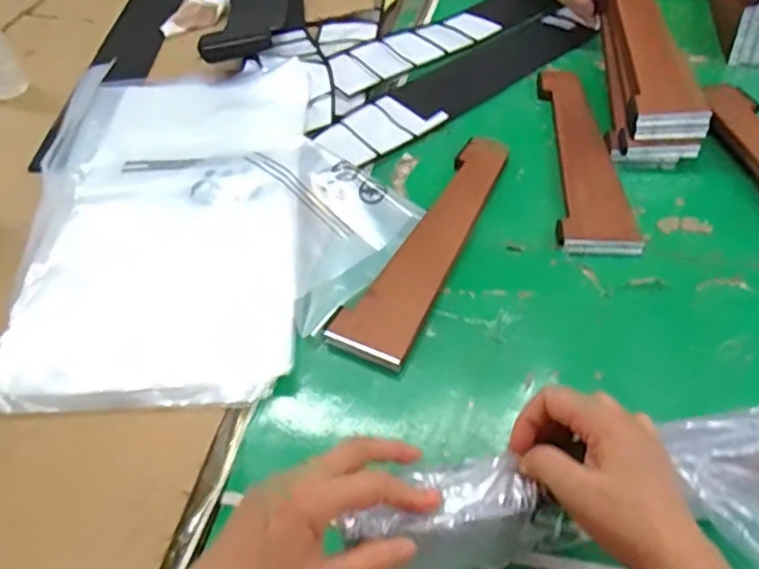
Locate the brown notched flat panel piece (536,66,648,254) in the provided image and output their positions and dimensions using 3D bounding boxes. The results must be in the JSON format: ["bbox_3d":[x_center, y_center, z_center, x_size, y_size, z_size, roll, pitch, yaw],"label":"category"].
[{"bbox_3d":[0.237,-0.158,0.756,0.083,0.009,0.328,-1,50,3],"label":"brown notched flat panel piece"}]

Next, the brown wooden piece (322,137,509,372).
[{"bbox_3d":[0.054,-0.057,0.678,0.077,0.011,0.338,18,53,18],"label":"brown wooden piece"}]

